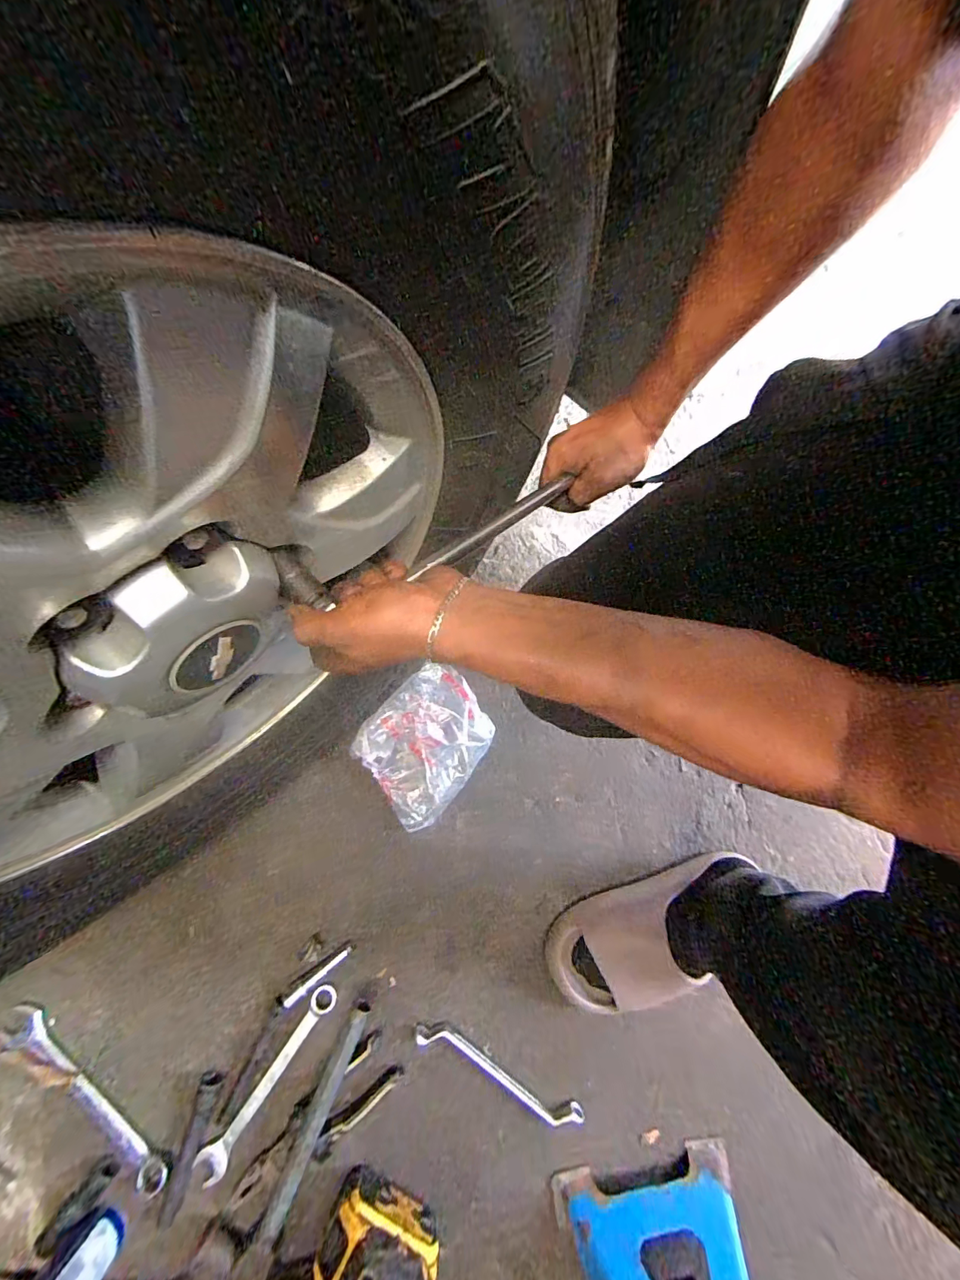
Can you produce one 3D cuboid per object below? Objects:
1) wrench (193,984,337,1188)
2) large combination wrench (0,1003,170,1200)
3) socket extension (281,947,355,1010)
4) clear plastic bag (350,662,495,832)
[{"bbox_3d":[-0.244,0.507,0.529,0.031,0.013,0.219,35,76,7],"label":"wrench"},{"bbox_3d":[-0.445,0.518,0.518,0.251,0.012,0.041,40,77,8],"label":"large combination wrench"},{"bbox_3d":[-0.192,0.398,0.544,0.091,0.007,0.011,-36,79,-11],"label":"socket extension"},{"bbox_3d":[-0.072,0.141,0.624,0.151,0.046,0.184,42,77,9],"label":"clear plastic bag"}]

